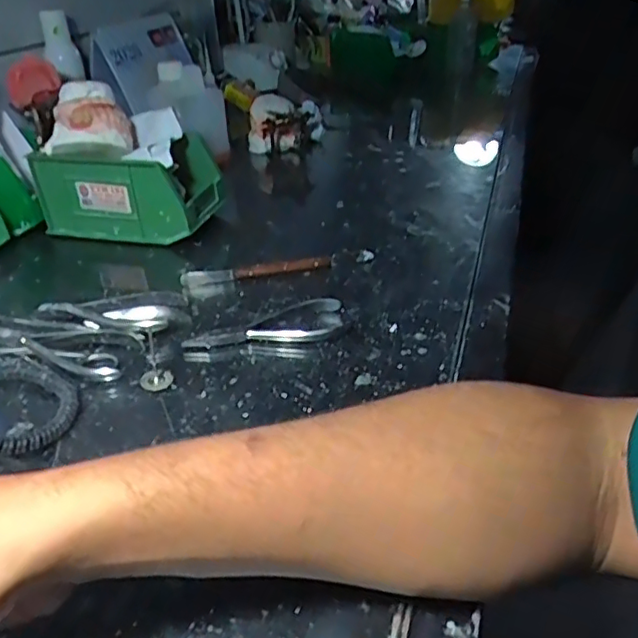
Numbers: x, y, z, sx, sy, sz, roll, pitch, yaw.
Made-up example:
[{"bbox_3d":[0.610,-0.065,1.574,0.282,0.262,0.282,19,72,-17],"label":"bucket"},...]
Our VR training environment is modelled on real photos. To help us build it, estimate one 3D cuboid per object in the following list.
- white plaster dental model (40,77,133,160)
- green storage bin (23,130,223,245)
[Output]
[{"bbox_3d":[-0.231,-0.193,0.591,0.082,0.067,0.073,-7,33,-7],"label":"white plaster dental model"},{"bbox_3d":[-0.196,-0.141,0.632,0.170,0.083,0.100,6,33,13],"label":"green storage bin"}]

